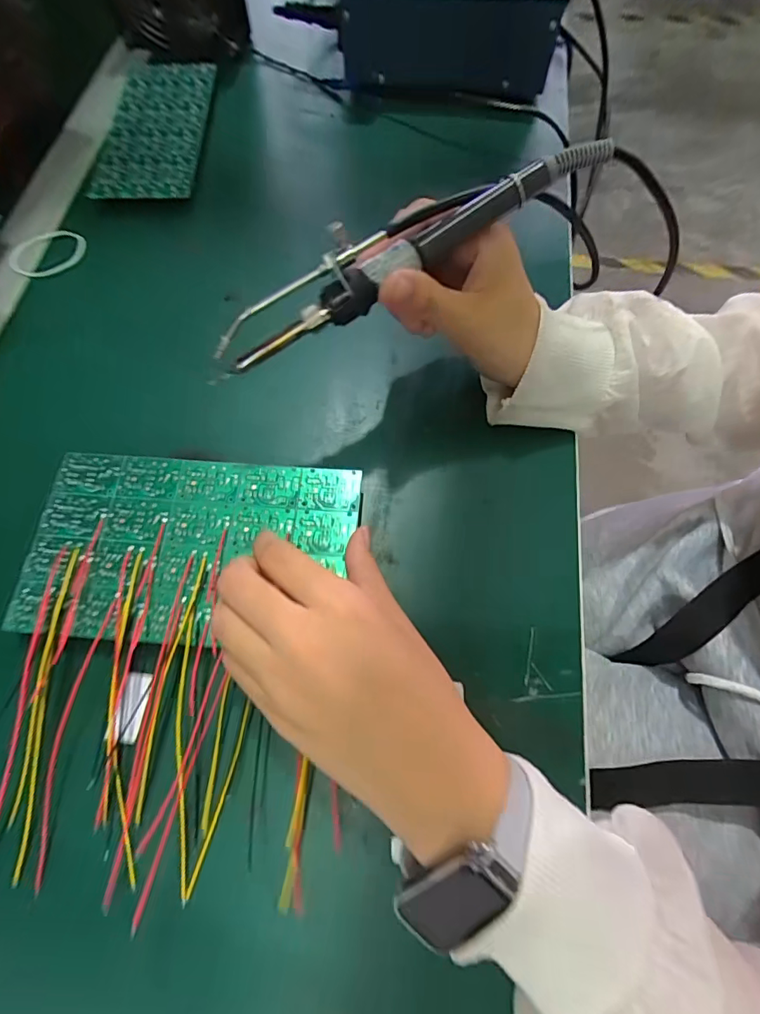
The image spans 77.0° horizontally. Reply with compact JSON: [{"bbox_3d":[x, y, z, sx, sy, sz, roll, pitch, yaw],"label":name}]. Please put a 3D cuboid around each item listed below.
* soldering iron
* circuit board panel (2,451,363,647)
[{"bbox_3d":[0.010,-0.120,0.221,0.194,0.032,0.019,-26,68,6],"label":"soldering iron"},{"bbox_3d":[-0.102,0.021,0.260,0.171,0.008,0.102,3,67,4],"label":"circuit board panel"}]

